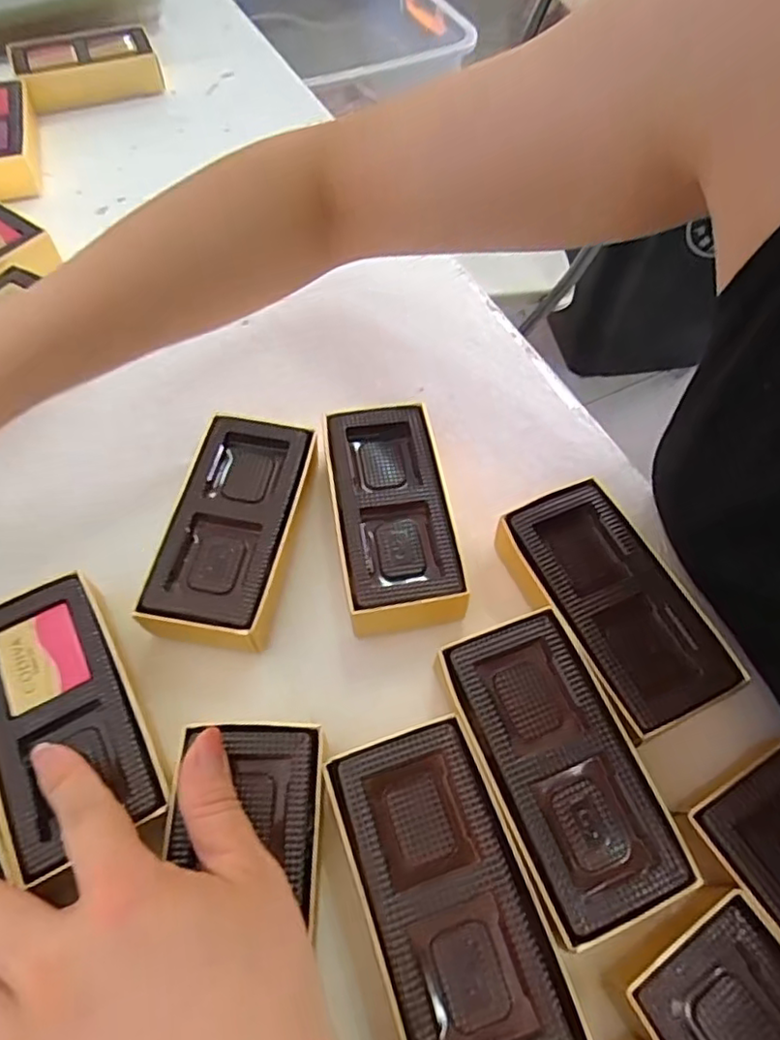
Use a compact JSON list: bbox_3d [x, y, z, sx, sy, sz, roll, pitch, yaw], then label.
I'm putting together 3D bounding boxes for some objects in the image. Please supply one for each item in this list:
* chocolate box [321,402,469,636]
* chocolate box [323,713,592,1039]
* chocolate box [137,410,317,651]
[{"bbox_3d":[0.001,0.001,0.318,0.057,0.034,0.123,-8,61,-6],"label":"chocolate box"},{"bbox_3d":[0.020,0.140,0.234,0.057,0.036,0.113,-17,62,-11],"label":"chocolate box"},{"bbox_3d":[-0.075,0.008,0.310,0.057,0.034,0.119,9,60,4],"label":"chocolate box"}]

